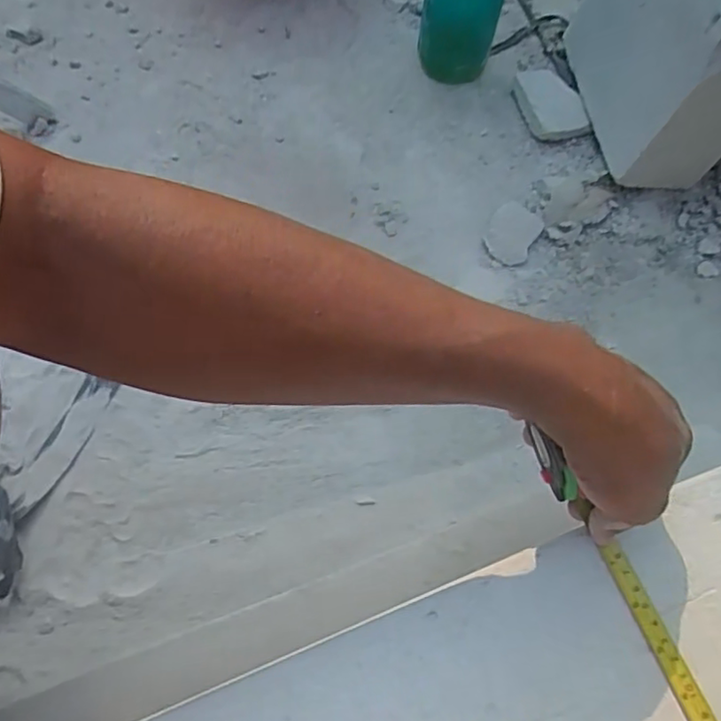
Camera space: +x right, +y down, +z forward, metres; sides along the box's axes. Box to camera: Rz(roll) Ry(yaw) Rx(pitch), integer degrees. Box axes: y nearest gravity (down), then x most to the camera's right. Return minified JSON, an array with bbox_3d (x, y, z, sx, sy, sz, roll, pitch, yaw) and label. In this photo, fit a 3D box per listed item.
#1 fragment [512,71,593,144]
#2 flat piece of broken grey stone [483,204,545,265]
[{"bbox_3d":[0.237,-0.326,0.757,0.075,0.017,0.120,-8,65,-5],"label":"fragment"},{"bbox_3d":[0.170,-0.143,0.678,0.053,0.012,0.070,29,67,12],"label":"flat piece of broken grey stone"}]

